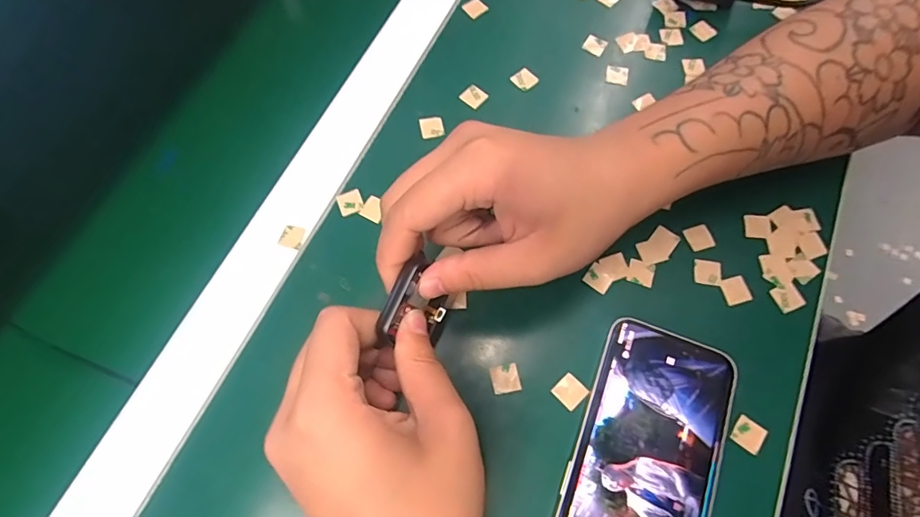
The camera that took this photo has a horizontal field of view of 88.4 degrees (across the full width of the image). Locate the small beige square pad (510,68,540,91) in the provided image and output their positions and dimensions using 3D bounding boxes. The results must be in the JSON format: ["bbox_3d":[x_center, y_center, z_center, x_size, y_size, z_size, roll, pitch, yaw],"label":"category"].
[{"bbox_3d":[0.047,-0.130,0.341,0.016,0.004,0.015,41,75,15],"label":"small beige square pad"}]

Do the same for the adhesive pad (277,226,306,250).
[{"bbox_3d":[-0.105,-0.014,0.296,0.014,0.004,0.014,14,69,7],"label":"adhesive pad"}]

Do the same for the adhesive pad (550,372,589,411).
[{"bbox_3d":[0.061,0.074,0.263,0.016,0.004,0.015,-42,73,-14],"label":"adhesive pad"}]

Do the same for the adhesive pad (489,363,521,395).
[{"bbox_3d":[0.026,0.067,0.264,0.016,0.004,0.015,-11,69,-3],"label":"adhesive pad"}]

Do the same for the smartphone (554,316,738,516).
[{"bbox_3d":[0.096,0.108,0.247,0.072,0.010,0.144,21,70,9],"label":"smartphone"}]

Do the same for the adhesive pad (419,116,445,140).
[{"bbox_3d":[-0.019,-0.091,0.326,0.016,0.004,0.016,-11,69,-3],"label":"adhesive pad"}]

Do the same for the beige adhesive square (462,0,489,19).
[{"bbox_3d":[0.012,-0.193,0.363,0.016,0.004,0.013,-36,72,-12],"label":"beige adhesive square"}]

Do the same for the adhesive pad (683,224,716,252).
[{"bbox_3d":[0.150,-0.013,0.295,0.016,0.004,0.015,-17,69,-5],"label":"adhesive pad"}]

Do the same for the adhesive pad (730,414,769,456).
[{"bbox_3d":[0.157,0.095,0.255,0.015,0.004,0.015,35,73,14],"label":"adhesive pad"}]

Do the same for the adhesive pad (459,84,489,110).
[{"bbox_3d":[0.010,-0.115,0.336,0.016,0.004,0.016,35,73,14],"label":"adhesive pad"}]

